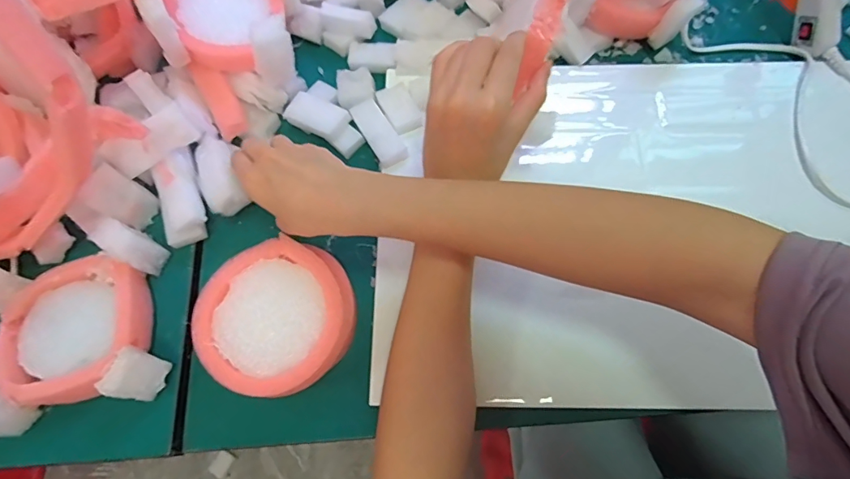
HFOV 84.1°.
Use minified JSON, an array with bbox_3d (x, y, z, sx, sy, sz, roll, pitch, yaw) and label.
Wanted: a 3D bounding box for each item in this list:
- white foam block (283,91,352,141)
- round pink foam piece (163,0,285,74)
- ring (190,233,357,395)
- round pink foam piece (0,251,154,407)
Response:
[{"bbox_3d":[-0.093,-0.107,0.407,0.052,0.008,0.031,27,72,13],"label":"white foam block"},{"bbox_3d":[-0.169,-0.200,0.400,0.087,0.028,0.101,-27,88,-8],"label":"round pink foam piece"},{"bbox_3d":[-0.103,0.055,0.337,0.100,0.043,0.100,-1,68,2],"label":"ring"},{"bbox_3d":[-0.257,0.068,0.346,0.099,0.031,0.098,-1,68,2],"label":"round pink foam piece"}]

